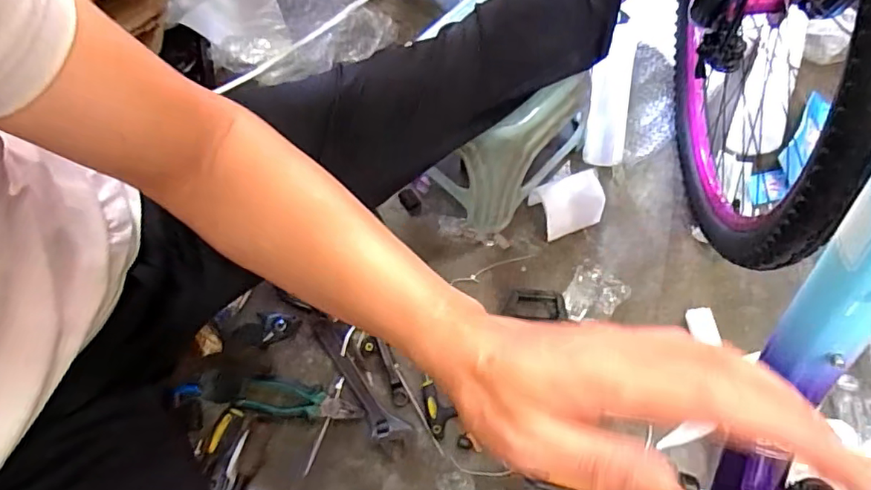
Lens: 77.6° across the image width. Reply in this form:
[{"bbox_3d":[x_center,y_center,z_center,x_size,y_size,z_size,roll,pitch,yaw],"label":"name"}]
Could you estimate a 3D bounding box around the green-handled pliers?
[{"bbox_3d":[-0.196,0.232,0.798,0.177,0.015,0.044,9,73,4],"label":"green-handled pliers"}]

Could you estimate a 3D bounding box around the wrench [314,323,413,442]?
[{"bbox_3d":[-0.125,0.204,0.820,0.047,0.011,0.208,-38,76,-11],"label":"wrench"}]

